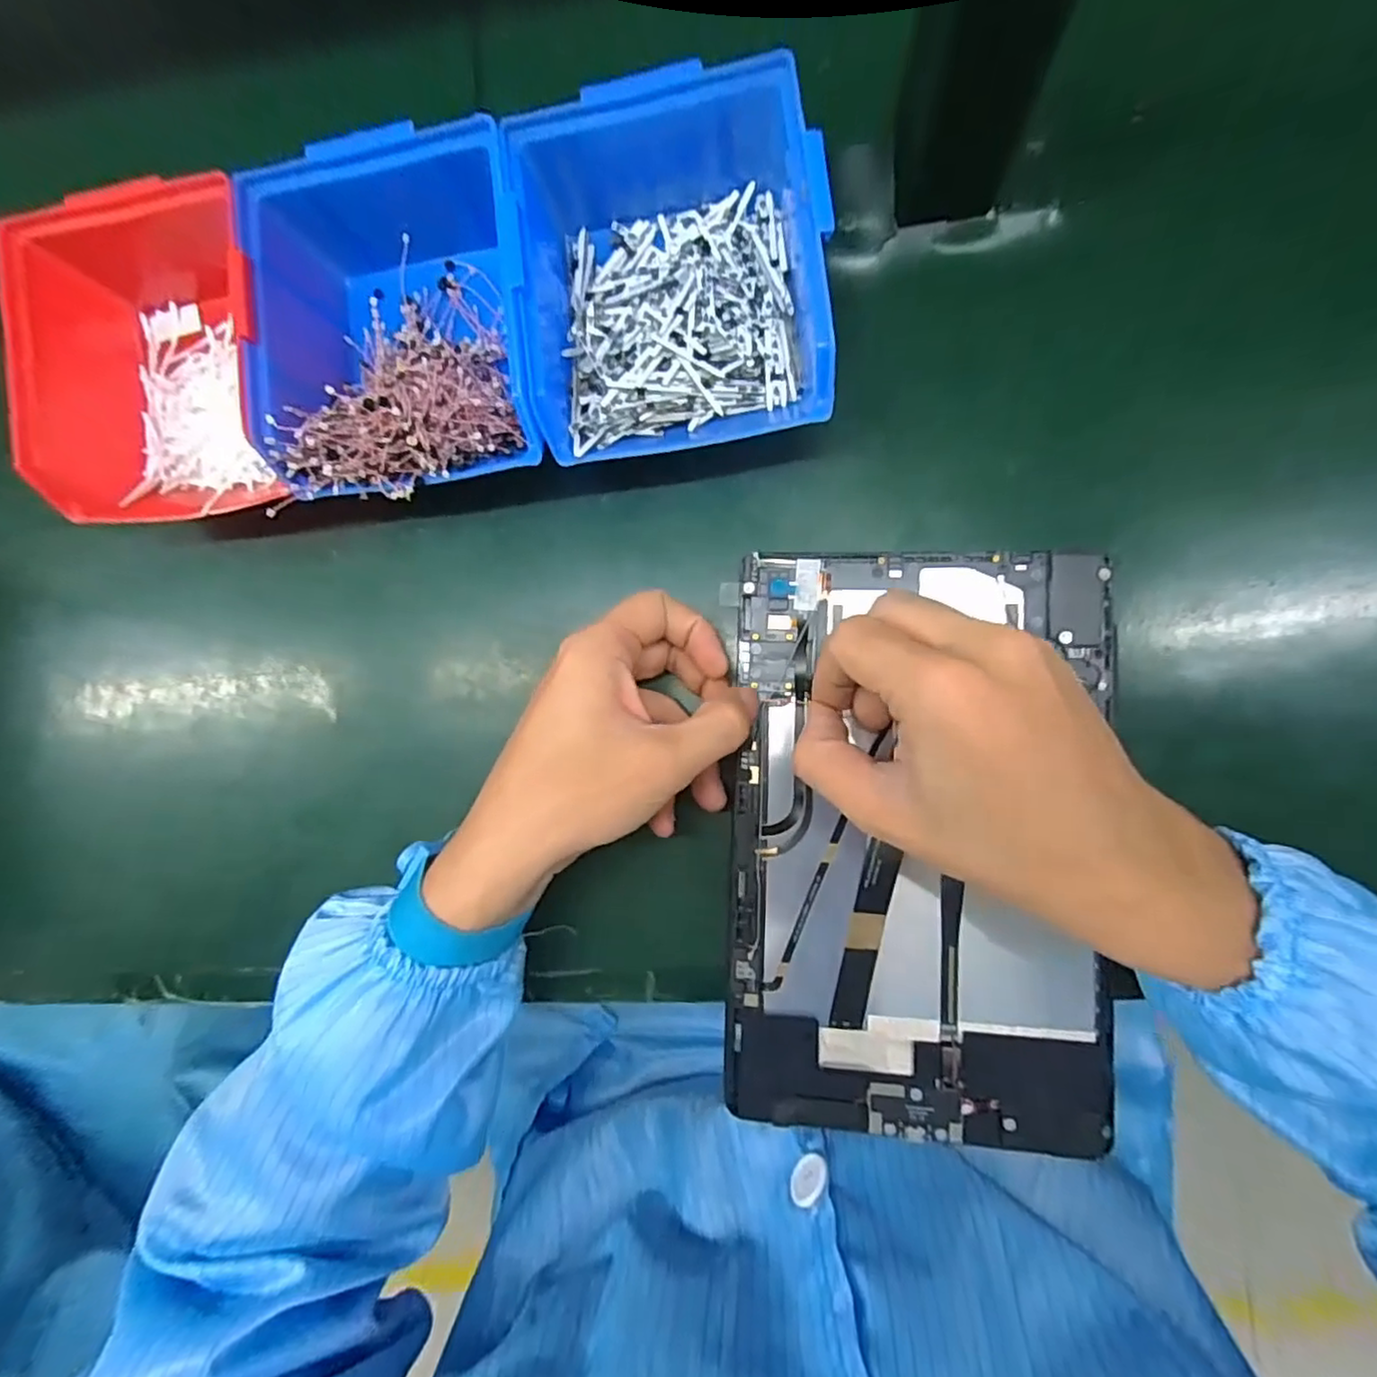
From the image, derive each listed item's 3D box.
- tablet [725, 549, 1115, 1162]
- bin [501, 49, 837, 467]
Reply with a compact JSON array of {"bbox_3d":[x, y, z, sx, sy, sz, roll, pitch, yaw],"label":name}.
[{"bbox_3d":[0.093,0.062,0.270,0.148,0.015,0.237,1,90,8],"label":"tablet"},{"bbox_3d":[-0.008,-0.184,0.283,0.125,0.063,0.156,-10,85,6],"label":"bin"}]

